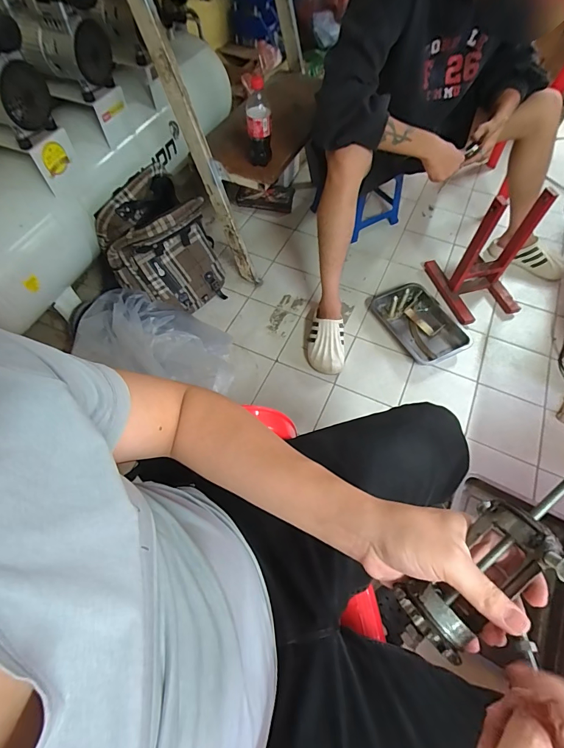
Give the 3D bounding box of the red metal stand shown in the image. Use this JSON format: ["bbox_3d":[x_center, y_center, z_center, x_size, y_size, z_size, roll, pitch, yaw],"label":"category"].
[{"bbox_3d":[0.664,-0.403,1.208,0.226,0.348,0.283,-18,62,-10],"label":"red metal stand"}]

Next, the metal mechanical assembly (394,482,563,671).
[{"bbox_3d":[0.151,0.133,0.255,0.156,0.059,0.069,-41,65,0],"label":"metal mechanical assembly"}]

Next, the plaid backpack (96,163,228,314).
[{"bbox_3d":[-0.339,-0.365,1.120,0.196,0.349,0.296,32,65,17],"label":"plaid backpack"}]

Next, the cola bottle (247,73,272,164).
[{"bbox_3d":[-0.059,-0.629,0.955,0.060,0.192,0.057,-4,60,-3],"label":"cola bottle"}]

